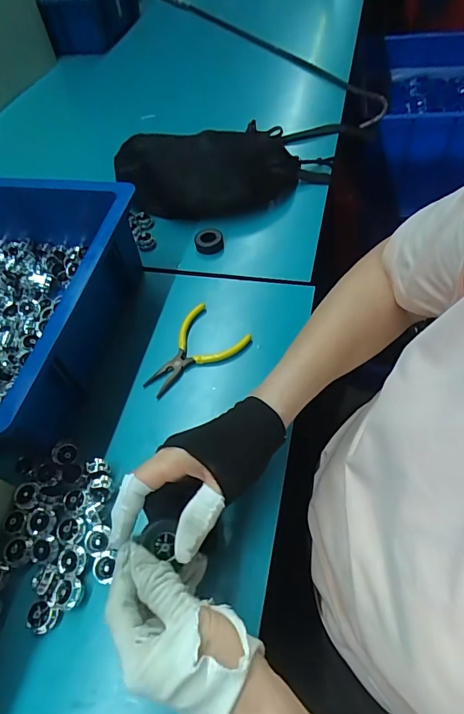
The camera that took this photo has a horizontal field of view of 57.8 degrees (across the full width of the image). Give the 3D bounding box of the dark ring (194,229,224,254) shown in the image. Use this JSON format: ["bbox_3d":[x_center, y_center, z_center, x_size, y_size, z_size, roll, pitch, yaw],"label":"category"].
[{"bbox_3d":[-0.031,-0.155,0.566,0.037,0.020,0.033,-8,55,1],"label":"dark ring"}]

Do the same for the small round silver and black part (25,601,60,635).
[{"bbox_3d":[-0.154,0.211,0.340,0.022,0.009,0.021,-3,55,4],"label":"small round silver and black part"}]

